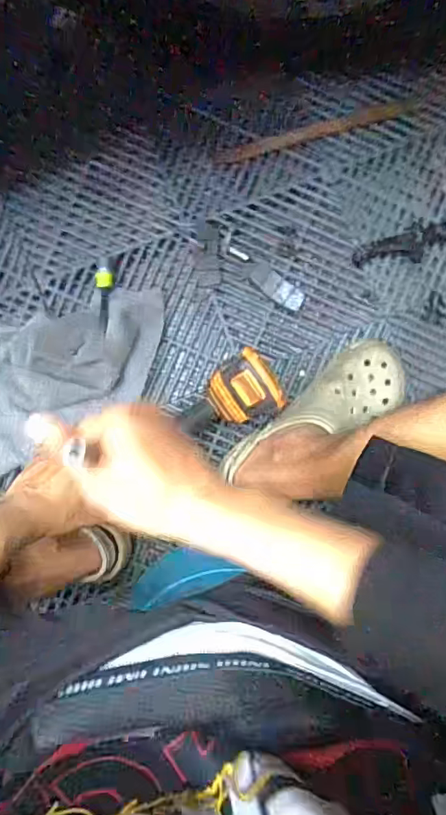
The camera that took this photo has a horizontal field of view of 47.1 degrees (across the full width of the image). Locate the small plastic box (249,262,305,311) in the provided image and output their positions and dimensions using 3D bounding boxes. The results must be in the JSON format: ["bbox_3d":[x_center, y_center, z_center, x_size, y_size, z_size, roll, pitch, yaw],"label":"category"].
[{"bbox_3d":[0.067,-0.151,0.645,0.077,0.006,0.030,36,89,-5],"label":"small plastic box"}]

